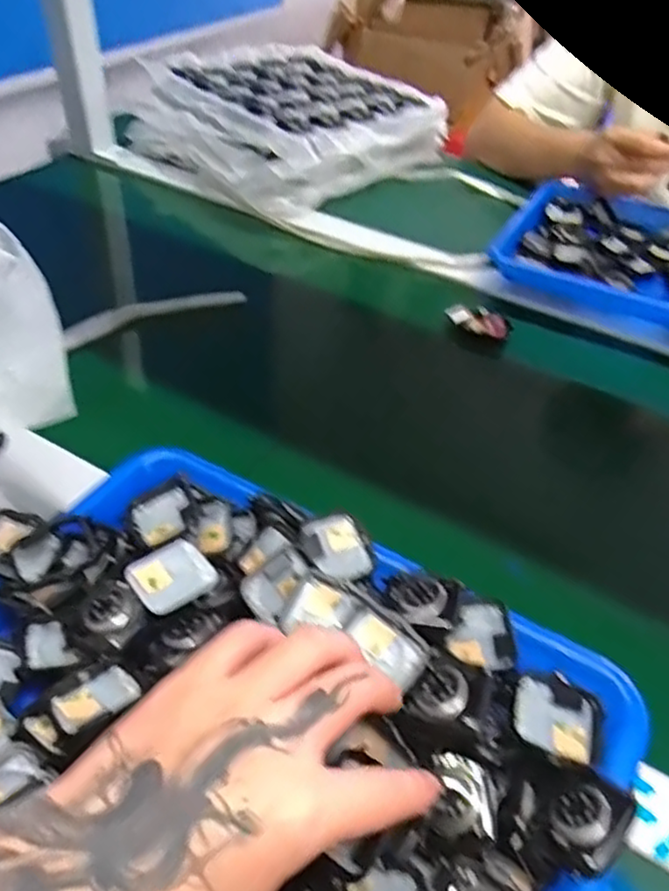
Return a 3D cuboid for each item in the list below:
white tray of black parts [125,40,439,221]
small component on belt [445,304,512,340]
[{"bbox_3d":[-0.057,-0.415,0.858,0.276,0.091,0.306,35,52,28],"label":"white tray of black parts"},{"bbox_3d":[0.133,-0.115,0.625,0.058,0.016,0.023,18,46,14],"label":"small component on belt"}]

